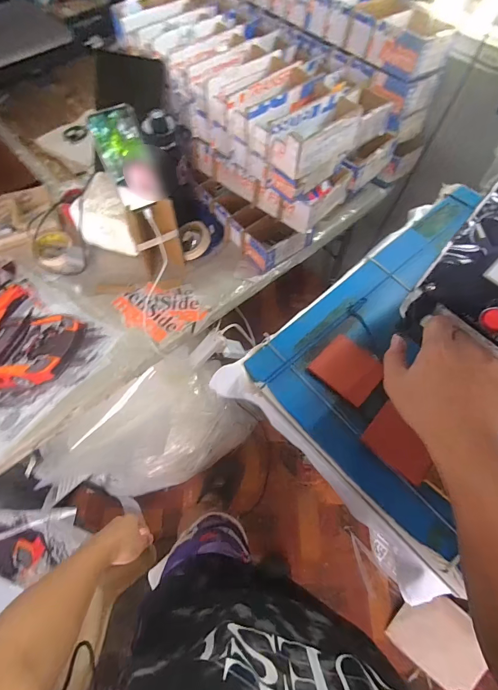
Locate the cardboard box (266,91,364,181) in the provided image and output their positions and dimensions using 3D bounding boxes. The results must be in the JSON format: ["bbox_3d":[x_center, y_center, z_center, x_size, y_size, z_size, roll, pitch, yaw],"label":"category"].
[{"bbox_3d":[0.127,-0.379,0.655,0.188,0.089,0.076,-39,70,-19],"label":"cardboard box"}]

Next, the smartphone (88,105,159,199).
[{"bbox_3d":[-0.227,-0.349,0.659,0.075,0.150,0.012,-24,31,-14],"label":"smartphone"}]

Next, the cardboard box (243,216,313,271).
[{"bbox_3d":[0.066,-0.252,0.841,0.151,0.065,0.095,-34,68,-17],"label":"cardboard box"}]

